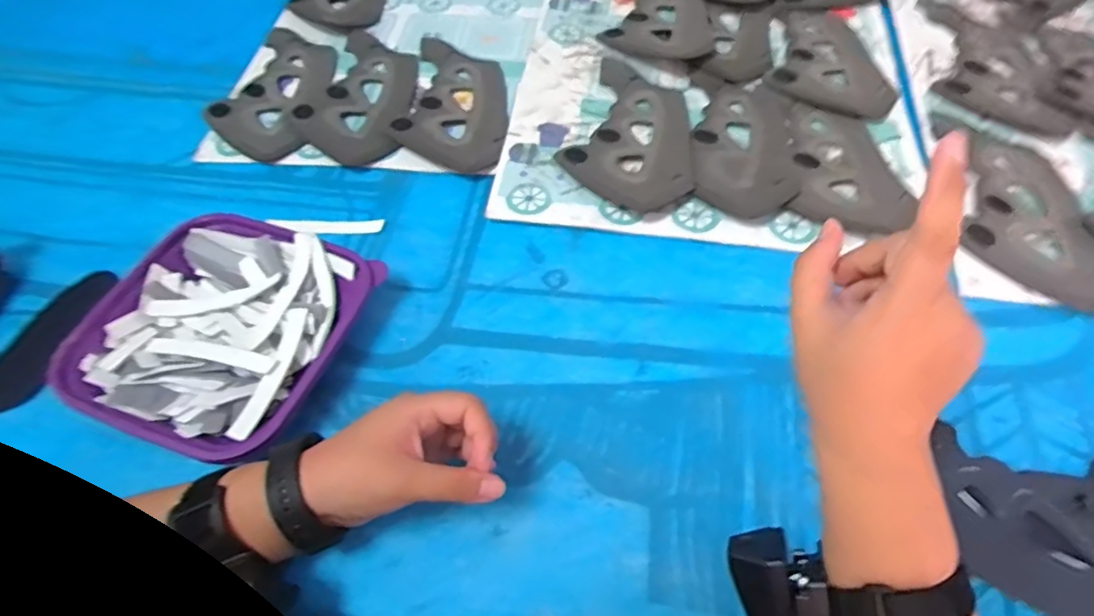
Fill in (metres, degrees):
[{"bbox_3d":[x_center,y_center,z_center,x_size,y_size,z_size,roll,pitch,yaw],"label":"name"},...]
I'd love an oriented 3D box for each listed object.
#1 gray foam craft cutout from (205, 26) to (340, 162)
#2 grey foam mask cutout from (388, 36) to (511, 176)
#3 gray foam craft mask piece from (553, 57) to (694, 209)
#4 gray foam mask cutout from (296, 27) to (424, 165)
[{"bbox_3d":[-0.283,-0.235,0.652,0.104,0.009,0.201,1,52,2],"label":"gray foam craft cutout"},{"bbox_3d":[-0.091,-0.215,0.633,0.112,0.010,0.196,5,53,4],"label":"grey foam mask cutout"},{"bbox_3d":[0.086,-0.172,0.596,0.118,0.010,0.195,11,53,9],"label":"gray foam craft mask piece"},{"bbox_3d":[-0.191,-0.227,0.644,0.109,0.008,0.206,1,52,1],"label":"gray foam mask cutout"}]

